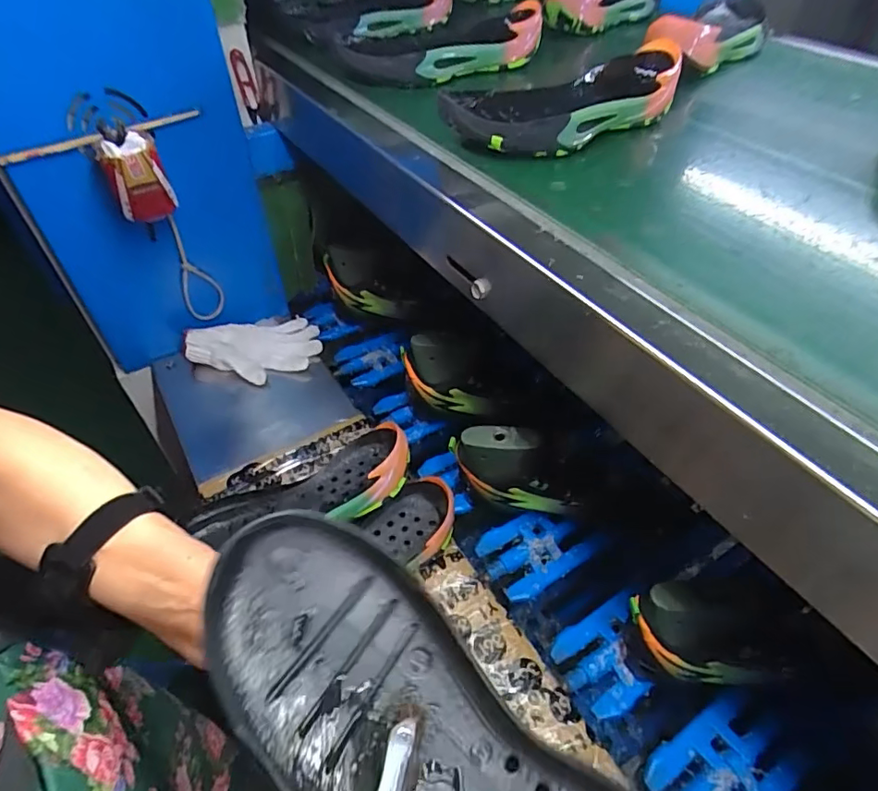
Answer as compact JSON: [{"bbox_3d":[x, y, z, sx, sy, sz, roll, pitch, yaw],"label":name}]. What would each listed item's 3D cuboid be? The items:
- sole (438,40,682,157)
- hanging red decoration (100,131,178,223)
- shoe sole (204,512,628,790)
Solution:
[{"bbox_3d":[0.130,-0.294,0.542,0.269,0.043,0.117,-25,53,-21],"label":"sole"},{"bbox_3d":[-0.367,-0.264,0.663,0.066,0.087,0.043,-30,55,-24],"label":"hanging red decoration"},{"bbox_3d":[0.004,0.169,0.250,0.274,0.033,0.097,41,57,5],"label":"shoe sole"}]

